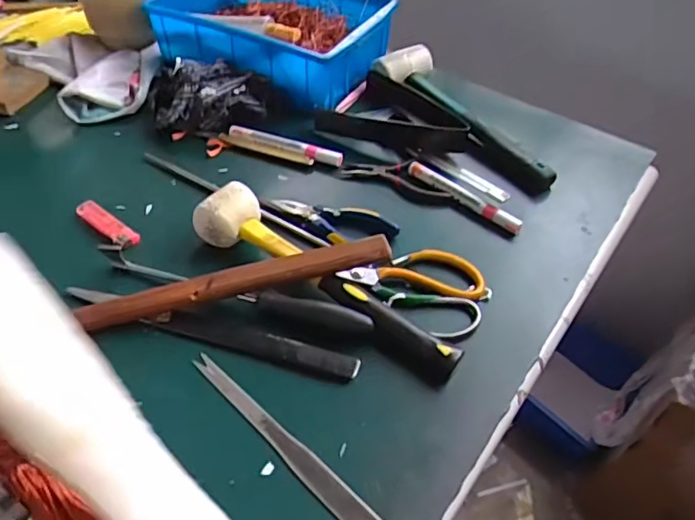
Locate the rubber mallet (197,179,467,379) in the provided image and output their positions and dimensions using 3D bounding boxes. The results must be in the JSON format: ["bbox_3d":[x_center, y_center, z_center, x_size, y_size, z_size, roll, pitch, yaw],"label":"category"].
[{"bbox_3d":[-0.021,0.017,0.505,0.272,0.048,0.054,31,54,21],"label":"rubber mallet"}]

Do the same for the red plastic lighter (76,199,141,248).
[{"bbox_3d":[-0.244,-0.038,0.569,0.081,0.012,0.022,31,54,22],"label":"red plastic lighter"}]

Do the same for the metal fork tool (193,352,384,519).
[{"bbox_3d":[-0.047,0.138,0.422,0.204,0.004,0.021,37,56,25],"label":"metal fork tool"}]

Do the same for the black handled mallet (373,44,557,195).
[{"bbox_3d":[0.144,-0.178,0.694,0.069,0.041,0.276,-25,55,-24],"label":"black handled mallet"}]

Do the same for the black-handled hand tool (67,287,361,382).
[{"bbox_3d":[-0.118,0.059,0.481,0.261,0.012,0.024,15,50,9],"label":"black-handled hand tool"}]

